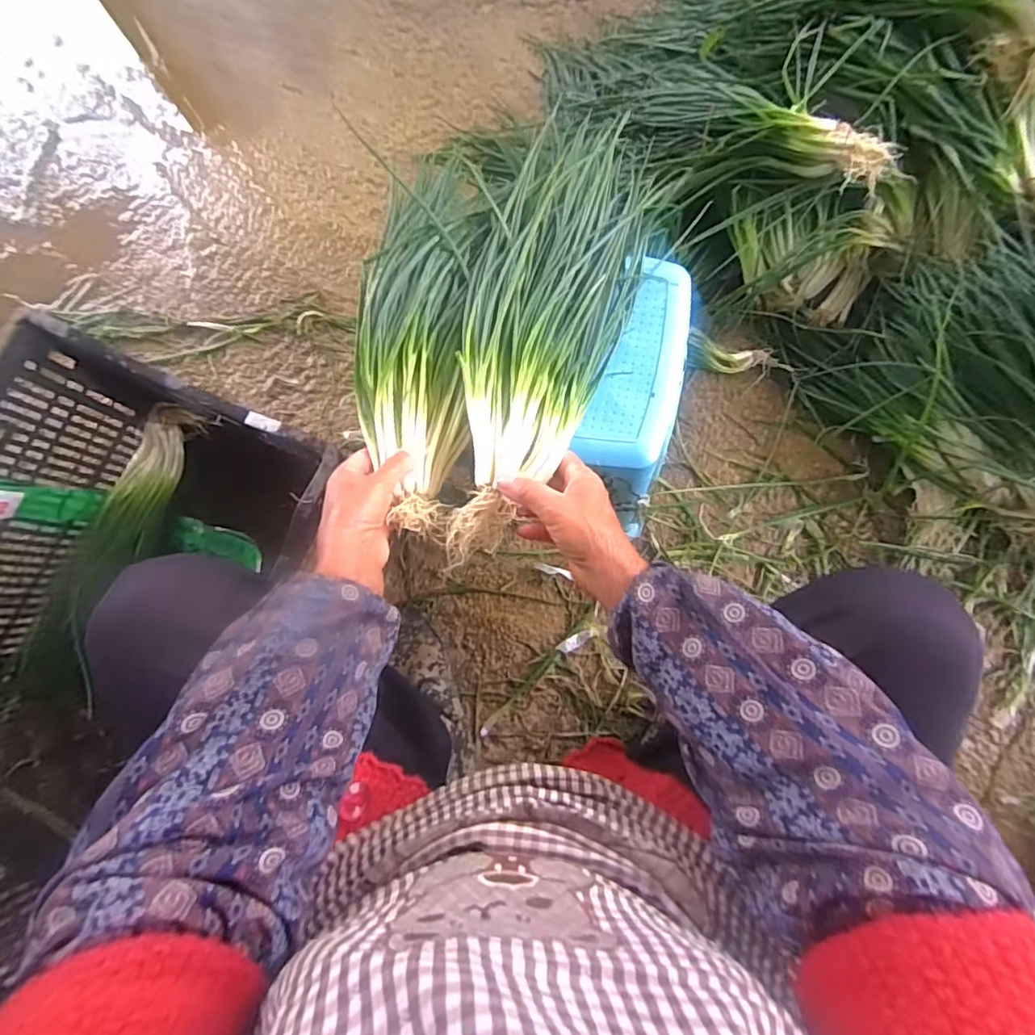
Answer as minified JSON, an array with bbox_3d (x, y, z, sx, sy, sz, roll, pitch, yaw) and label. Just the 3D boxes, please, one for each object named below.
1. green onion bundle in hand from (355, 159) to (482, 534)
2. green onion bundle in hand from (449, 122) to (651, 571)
[{"bbox_3d":[-0.086,-0.174,0.485,0.104,0.043,0.365,1,80,2],"label":"green onion bundle in hand"},{"bbox_3d":[0.023,-0.175,0.478,0.140,0.041,0.422,14,77,4],"label":"green onion bundle in hand"}]

